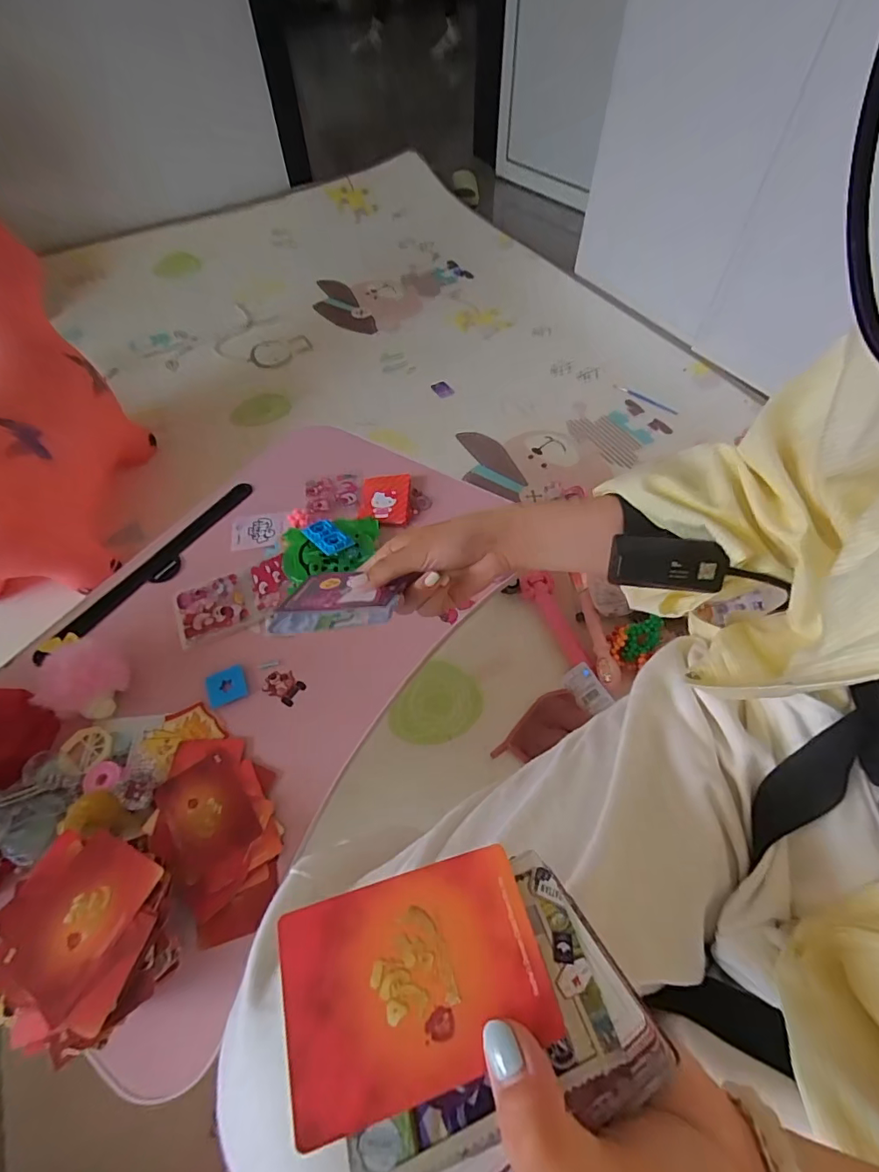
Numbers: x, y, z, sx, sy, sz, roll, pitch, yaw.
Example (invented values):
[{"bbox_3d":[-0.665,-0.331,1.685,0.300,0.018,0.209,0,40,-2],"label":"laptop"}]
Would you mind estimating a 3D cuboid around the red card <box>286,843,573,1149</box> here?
[{"bbox_3d":[-0.007,0.129,0.164,0.084,0.004,0.058,-9,54,-15],"label":"red card"}]

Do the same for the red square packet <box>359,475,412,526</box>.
[{"bbox_3d":[-0.065,-0.108,0.592,0.057,0.006,0.074,1,56,4],"label":"red square packet"}]

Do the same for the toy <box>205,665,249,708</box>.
[{"bbox_3d":[-0.204,0.096,0.468,0.036,0.006,0.034,-20,57,-10],"label":"toy"}]

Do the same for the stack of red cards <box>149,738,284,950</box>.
[{"bbox_3d":[-0.179,0.194,0.392,0.091,0.018,0.149,-18,57,-9],"label":"stack of red cards"}]

